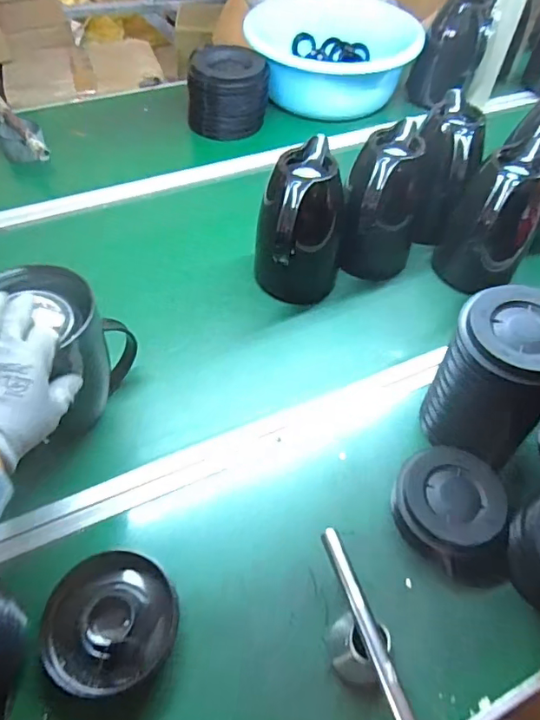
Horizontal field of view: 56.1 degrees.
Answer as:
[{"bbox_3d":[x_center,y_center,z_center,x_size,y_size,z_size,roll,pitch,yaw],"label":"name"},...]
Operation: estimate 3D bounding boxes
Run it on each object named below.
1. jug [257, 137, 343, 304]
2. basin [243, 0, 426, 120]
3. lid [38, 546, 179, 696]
[{"bbox_3d":[0.044,-0.178,0.706,0.120,0.197,0.145,1,53,-2],"label":"jug"},{"bbox_3d":[0.137,-0.706,1.164,0.372,0.132,0.374,4,53,1],"label":"basin"},{"bbox_3d":[-0.151,0.251,0.484,0.116,0.041,0.117,1,53,-2],"label":"lid"}]

